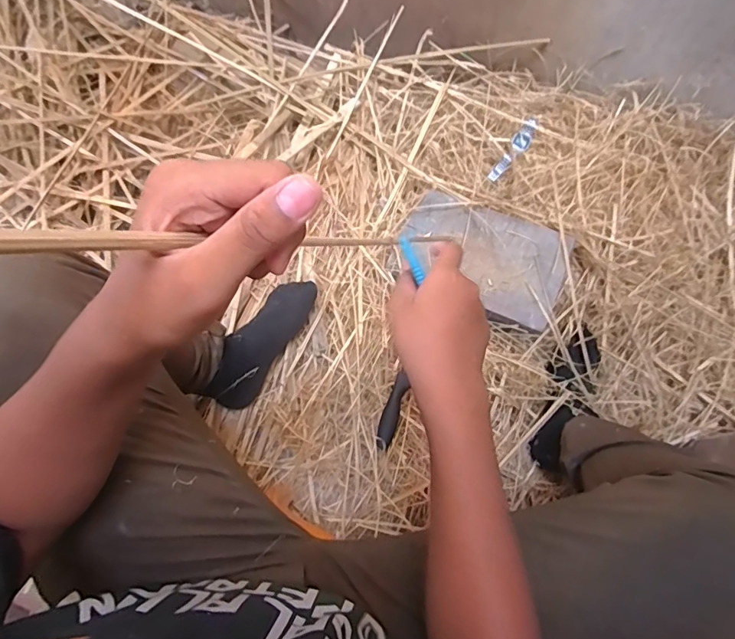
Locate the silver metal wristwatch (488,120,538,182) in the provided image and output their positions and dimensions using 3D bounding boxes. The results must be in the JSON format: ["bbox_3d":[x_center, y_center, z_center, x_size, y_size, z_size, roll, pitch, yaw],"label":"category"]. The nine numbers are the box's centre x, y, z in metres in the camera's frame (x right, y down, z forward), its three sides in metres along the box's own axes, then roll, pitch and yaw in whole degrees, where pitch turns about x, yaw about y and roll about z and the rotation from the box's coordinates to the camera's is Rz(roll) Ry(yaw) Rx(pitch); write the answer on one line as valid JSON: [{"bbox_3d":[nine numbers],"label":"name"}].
[{"bbox_3d":[0.275,-0.318,0.881,0.031,0.026,0.133,37,93,11],"label":"silver metal wristwatch"}]

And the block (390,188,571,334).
[{"bbox_3d":[0.190,-0.105,0.799,0.276,0.062,0.178,25,70,8],"label":"block"}]

